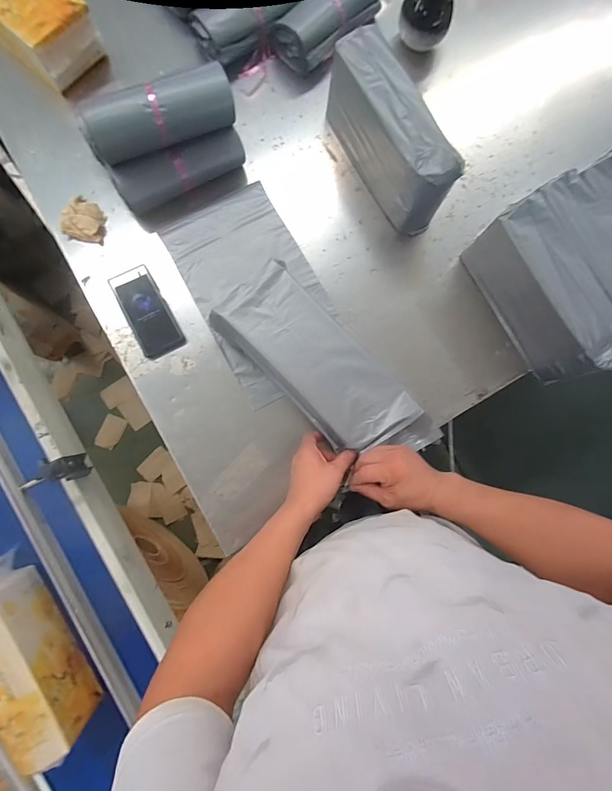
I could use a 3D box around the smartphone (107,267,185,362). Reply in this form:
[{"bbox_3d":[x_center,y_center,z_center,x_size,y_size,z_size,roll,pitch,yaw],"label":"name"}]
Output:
[{"bbox_3d":[-0.292,-0.155,0.665,0.076,0.014,0.172,-28,85,-7],"label":"smartphone"}]

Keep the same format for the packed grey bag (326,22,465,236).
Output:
[{"bbox_3d":[0.154,-0.475,0.669,0.094,0.156,0.322,-28,85,-7],"label":"packed grey bag"}]

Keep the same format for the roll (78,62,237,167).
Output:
[{"bbox_3d":[-0.239,-0.465,0.602,0.241,0.067,0.081,-23,85,-7],"label":"roll"}]

